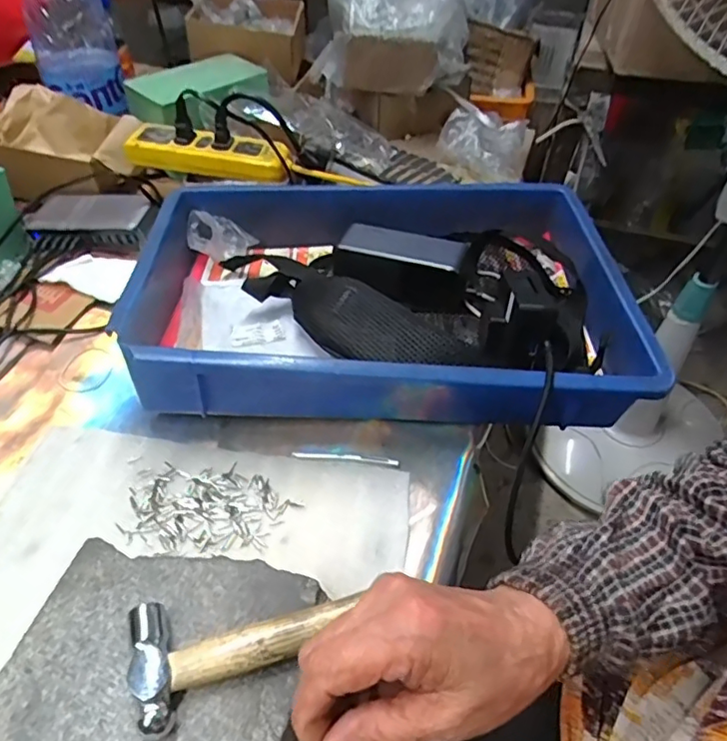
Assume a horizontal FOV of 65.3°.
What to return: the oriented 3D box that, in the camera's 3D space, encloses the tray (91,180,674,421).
[{"bbox_3d":[0.020,-0.083,0.541,0.435,0.089,0.297,0,48,-1],"label":"tray"}]

